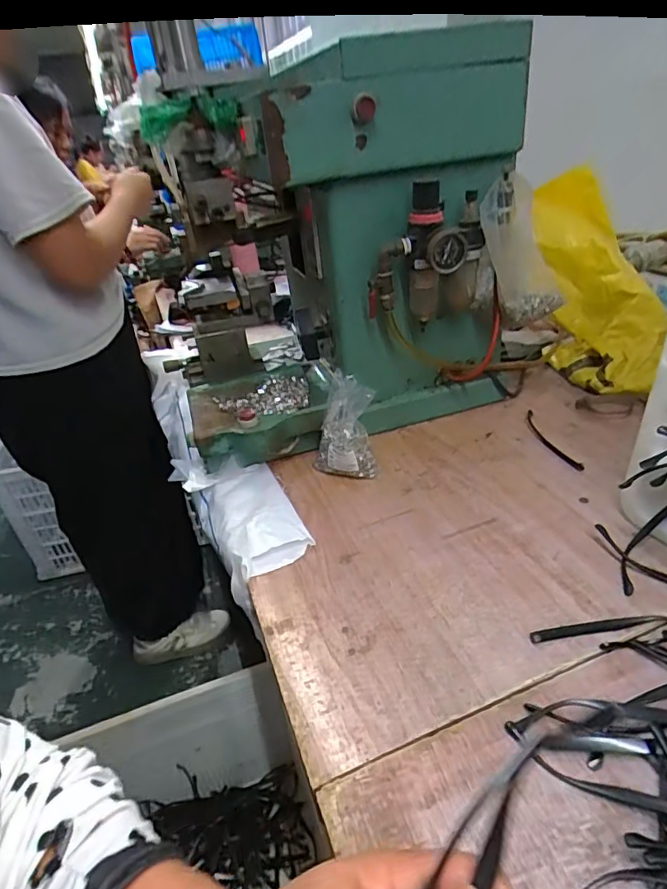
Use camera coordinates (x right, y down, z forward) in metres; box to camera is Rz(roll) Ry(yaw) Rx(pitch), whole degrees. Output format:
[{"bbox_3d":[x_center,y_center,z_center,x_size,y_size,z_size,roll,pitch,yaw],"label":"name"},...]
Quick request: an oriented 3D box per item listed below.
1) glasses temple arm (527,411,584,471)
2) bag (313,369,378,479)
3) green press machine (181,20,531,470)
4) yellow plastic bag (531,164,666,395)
[{"bbox_3d":[0.264,-0.005,0.637,0.020,0.011,0.140,-8,32,-1],"label":"glasses temple arm"},{"bbox_3d":[0.011,-0.017,0.612,0.074,0.103,0.076,-2,32,8],"label":"bag"},{"bbox_3d":[-0.027,-0.229,0.661,0.382,0.393,0.333,-16,32,-13],"label":"green press machine"},{"bbox_3d":[0.354,-0.221,0.748,0.099,0.312,0.118,-16,-1,-13],"label":"yellow plastic bag"}]

